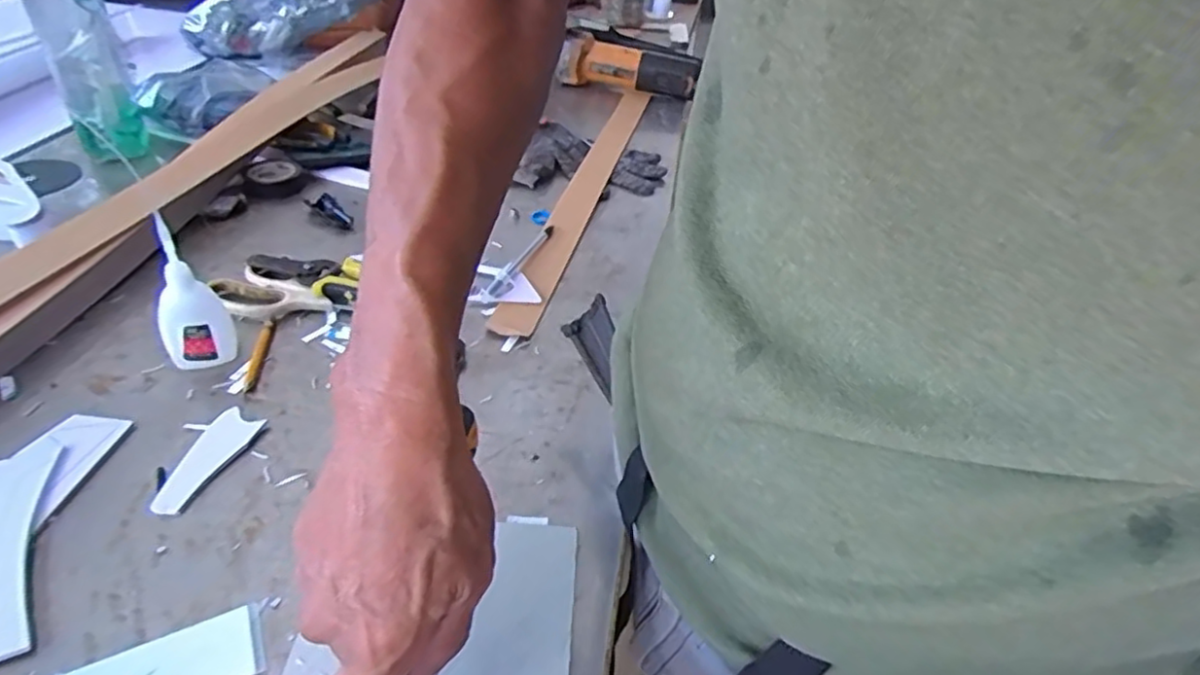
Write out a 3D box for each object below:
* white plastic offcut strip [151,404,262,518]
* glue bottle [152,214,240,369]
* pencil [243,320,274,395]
[{"bbox_3d":[-0.246,0.076,0.421,0.030,0.006,0.082,12,39,6],"label":"white plastic offcut strip"},{"bbox_3d":[-0.286,-0.027,0.465,0.041,0.106,0.029,1,39,-8],"label":"glue bottle"},{"bbox_3d":[-0.254,0.012,0.499,0.008,0.005,0.082,-2,40,-12],"label":"pencil"}]

